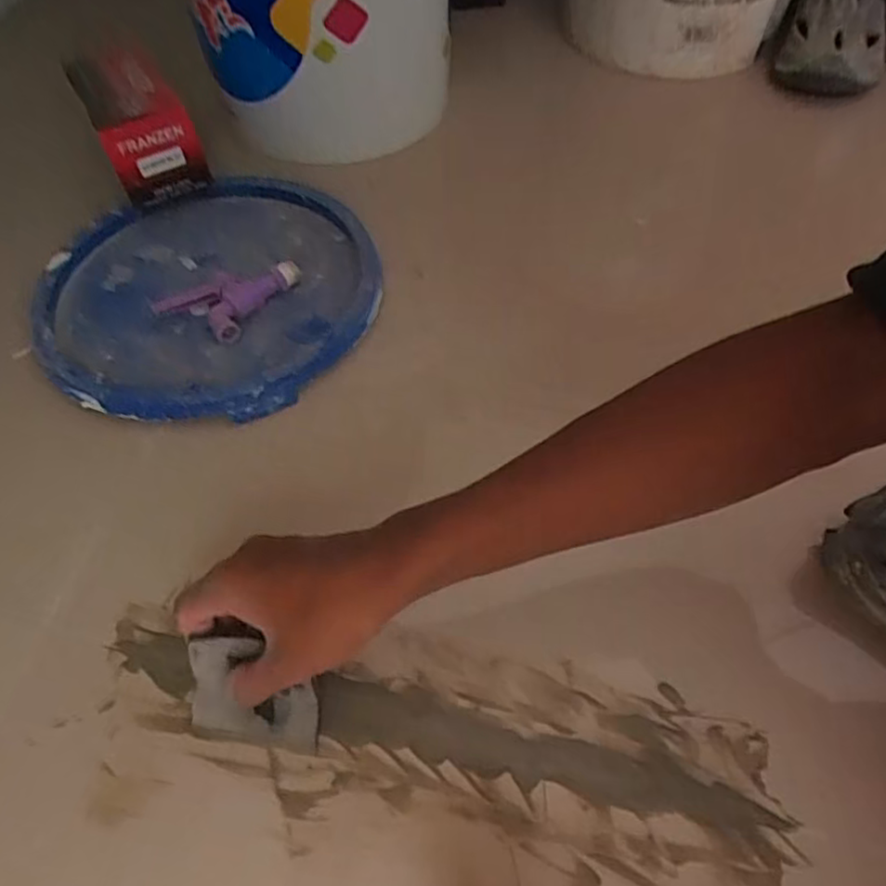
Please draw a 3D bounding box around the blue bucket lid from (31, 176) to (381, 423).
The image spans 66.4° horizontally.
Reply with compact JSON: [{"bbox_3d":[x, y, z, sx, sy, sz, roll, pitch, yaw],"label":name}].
[{"bbox_3d":[-0.199,-0.131,0.590,0.279,0.028,0.268,0,56,1],"label":"blue bucket lid"}]

